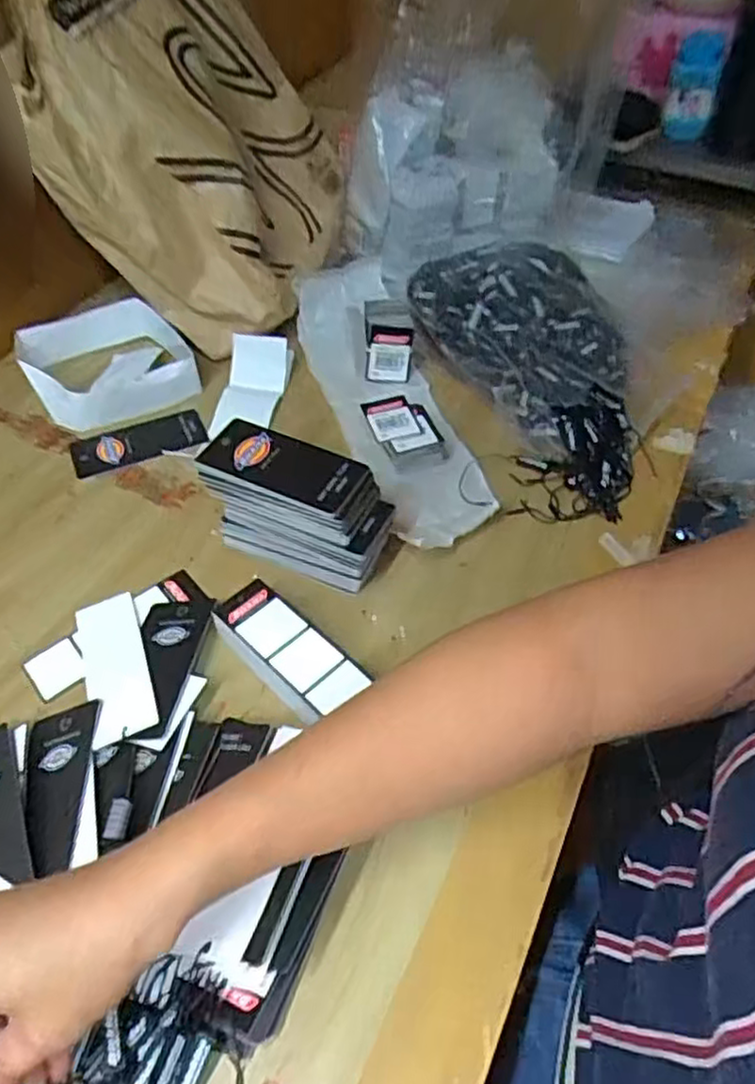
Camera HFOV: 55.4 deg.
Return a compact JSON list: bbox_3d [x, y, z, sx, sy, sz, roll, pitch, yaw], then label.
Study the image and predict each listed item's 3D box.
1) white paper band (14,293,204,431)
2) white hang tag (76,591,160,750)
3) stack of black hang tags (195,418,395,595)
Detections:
[{"bbox_3d":[-0.240,-0.158,0.639,0.129,0.042,0.139,-27,54,-20],"label":"white paper band"},{"bbox_3d":[-0.165,0.076,0.451,0.039,0.004,0.119,-23,43,-10],"label":"white hang tag"},{"bbox_3d":[-0.054,-0.023,0.499,0.134,0.076,0.061,21,53,18],"label":"stack of black hang tags"}]

